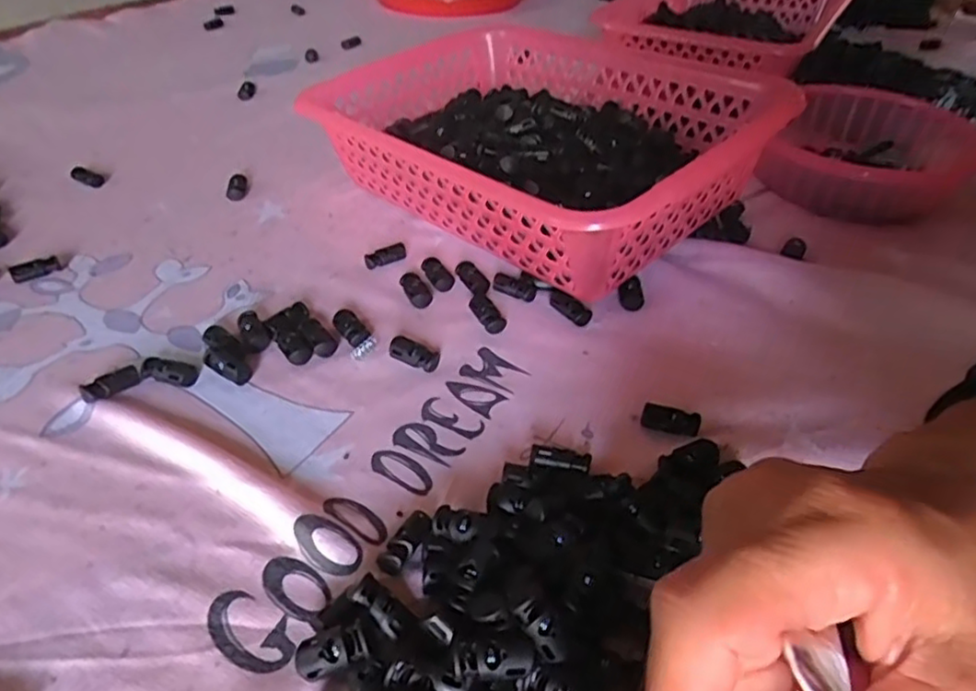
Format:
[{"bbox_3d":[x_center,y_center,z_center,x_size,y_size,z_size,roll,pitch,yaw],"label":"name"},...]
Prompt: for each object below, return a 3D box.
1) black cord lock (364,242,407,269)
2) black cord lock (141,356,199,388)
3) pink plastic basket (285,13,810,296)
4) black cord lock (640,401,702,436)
[{"bbox_3d":[-0.069,-0.061,0.446,0.028,0.010,0.012,-16,43,-21],"label":"black cord lock"},{"bbox_3d":[-0.169,0.014,0.351,0.029,0.006,0.014,11,41,10],"label":"black cord lock"},{"bbox_3d":[0.029,-0.144,0.478,0.208,0.101,0.292,-30,49,-33],"label":"pink plastic basket"},{"bbox_3d":[0.091,0.036,0.327,0.028,0.004,0.014,15,41,15],"label":"black cord lock"}]

